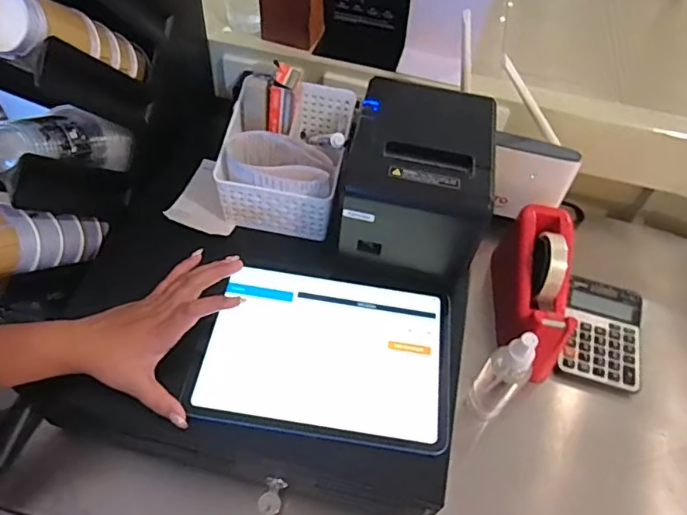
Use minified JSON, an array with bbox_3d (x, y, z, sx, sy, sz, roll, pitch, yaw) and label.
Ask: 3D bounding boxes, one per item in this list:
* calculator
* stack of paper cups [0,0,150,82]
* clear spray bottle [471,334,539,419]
[{"bbox_3d":[0.339,0.096,0.687,0.095,0.031,0.144,16,56,8],"label":"calculator"},{"bbox_3d":[-0.275,-0.226,0.561,0.063,0.062,0.201,26,14,15],"label":"stack of paper cups"},{"bbox_3d":[0.169,0.129,0.563,0.039,0.157,0.034,35,60,20],"label":"clear spray bottle"}]

